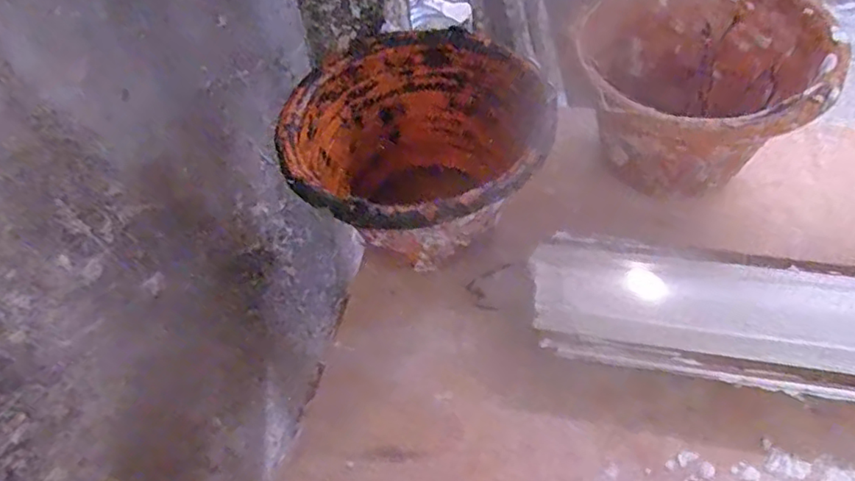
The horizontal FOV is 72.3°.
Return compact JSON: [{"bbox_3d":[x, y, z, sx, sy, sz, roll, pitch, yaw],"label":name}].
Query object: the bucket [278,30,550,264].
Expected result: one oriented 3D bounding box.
[{"bbox_3d":[-0.010,-0.073,0.610,0.244,0.159,0.254,-3,52,4],"label":"bucket"}]

